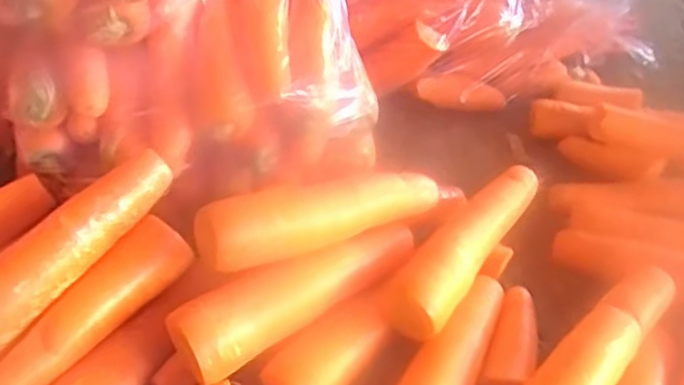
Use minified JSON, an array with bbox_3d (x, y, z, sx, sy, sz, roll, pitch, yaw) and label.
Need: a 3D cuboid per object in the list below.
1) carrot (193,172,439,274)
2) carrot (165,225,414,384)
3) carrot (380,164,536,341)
[{"bbox_3d":[-0.016,0.016,0.626,0.225,0.069,0.047,-22,45,-21],"label":"carrot"},{"bbox_3d":[-0.030,0.081,0.610,0.230,0.052,0.051,-27,47,-25],"label":"carrot"},{"bbox_3d":[0.114,0.048,0.660,0.054,0.042,0.223,25,49,27],"label":"carrot"}]

